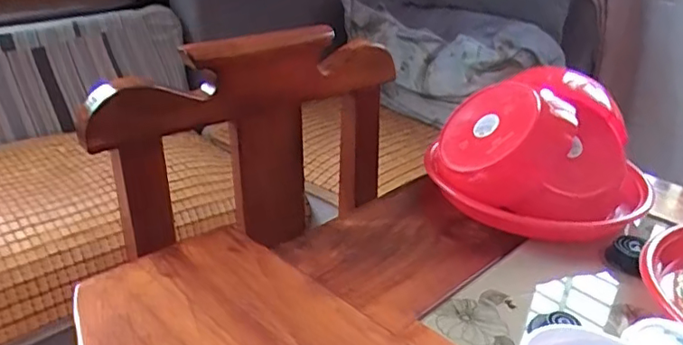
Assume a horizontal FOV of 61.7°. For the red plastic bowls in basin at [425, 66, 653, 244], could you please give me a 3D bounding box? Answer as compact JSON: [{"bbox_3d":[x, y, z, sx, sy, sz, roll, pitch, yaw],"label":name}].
[{"bbox_3d":[0.245,-0.027,0.710,0.230,0.161,0.209,23,33,34],"label":"red plastic bowls in basin"}]

